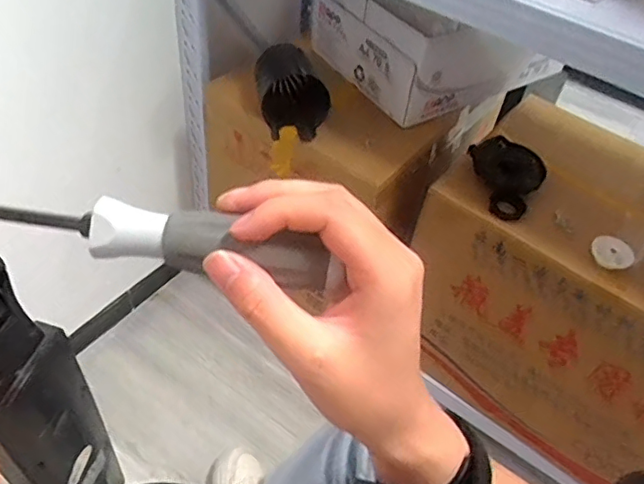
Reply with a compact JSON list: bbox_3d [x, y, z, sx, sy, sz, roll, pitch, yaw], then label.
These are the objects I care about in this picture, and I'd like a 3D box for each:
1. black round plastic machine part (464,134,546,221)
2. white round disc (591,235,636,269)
[{"bbox_3d":[0.303,-0.106,0.918,0.111,0.038,0.149,-11,57,-6],"label":"black round plastic machine part"},{"bbox_3d":[0.427,0.015,0.846,0.060,0.046,0.012,43,27,7],"label":"white round disc"}]

